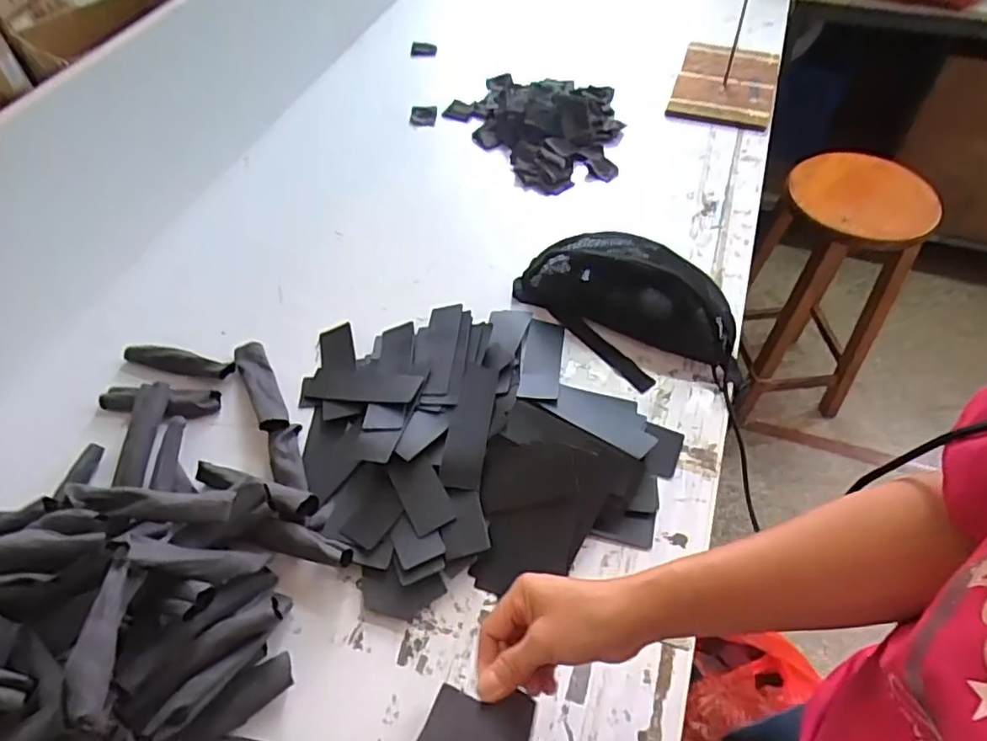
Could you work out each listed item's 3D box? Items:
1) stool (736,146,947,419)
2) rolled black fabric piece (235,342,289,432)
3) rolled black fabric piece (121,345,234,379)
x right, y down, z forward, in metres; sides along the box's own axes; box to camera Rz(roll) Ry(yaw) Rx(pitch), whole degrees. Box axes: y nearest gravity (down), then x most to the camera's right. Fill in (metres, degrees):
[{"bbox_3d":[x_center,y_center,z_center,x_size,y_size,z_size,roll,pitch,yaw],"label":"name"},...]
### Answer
[{"bbox_3d":[0.735,-0.152,1.420,0.312,0.573,0.305,28,59,22],"label":"stool"},{"bbox_3d":[-0.287,0.017,0.765,0.038,0.032,0.157,-24,55,-15],"label":"rolled black fabric piece"},{"bbox_3d":[-0.399,-0.010,0.785,0.137,0.027,0.028,6,53,7],"label":"rolled black fabric piece"}]

